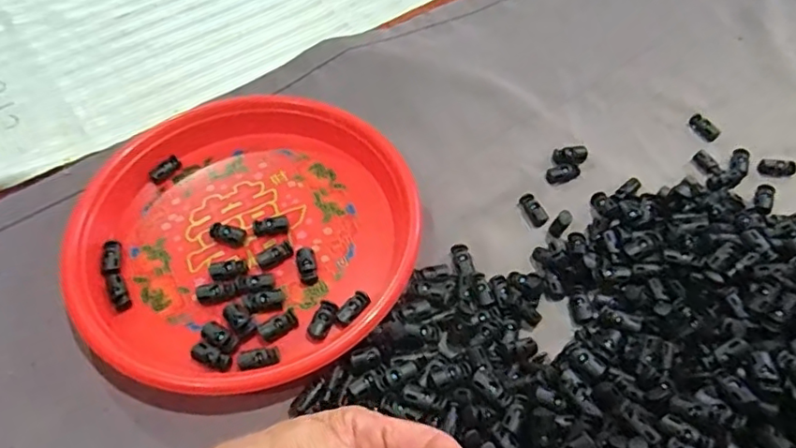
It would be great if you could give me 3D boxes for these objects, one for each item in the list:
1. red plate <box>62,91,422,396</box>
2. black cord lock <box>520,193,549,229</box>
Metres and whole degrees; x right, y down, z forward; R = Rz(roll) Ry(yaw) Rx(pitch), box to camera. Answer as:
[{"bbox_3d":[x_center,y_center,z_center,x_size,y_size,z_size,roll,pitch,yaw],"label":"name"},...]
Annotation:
[{"bbox_3d":[-0.112,0.001,0.431,0.244,0.033,0.244,0,55,0],"label":"red plate"},{"bbox_3d":[0.109,-0.011,0.452,0.013,0.008,0.029,-20,57,-14],"label":"black cord lock"}]

